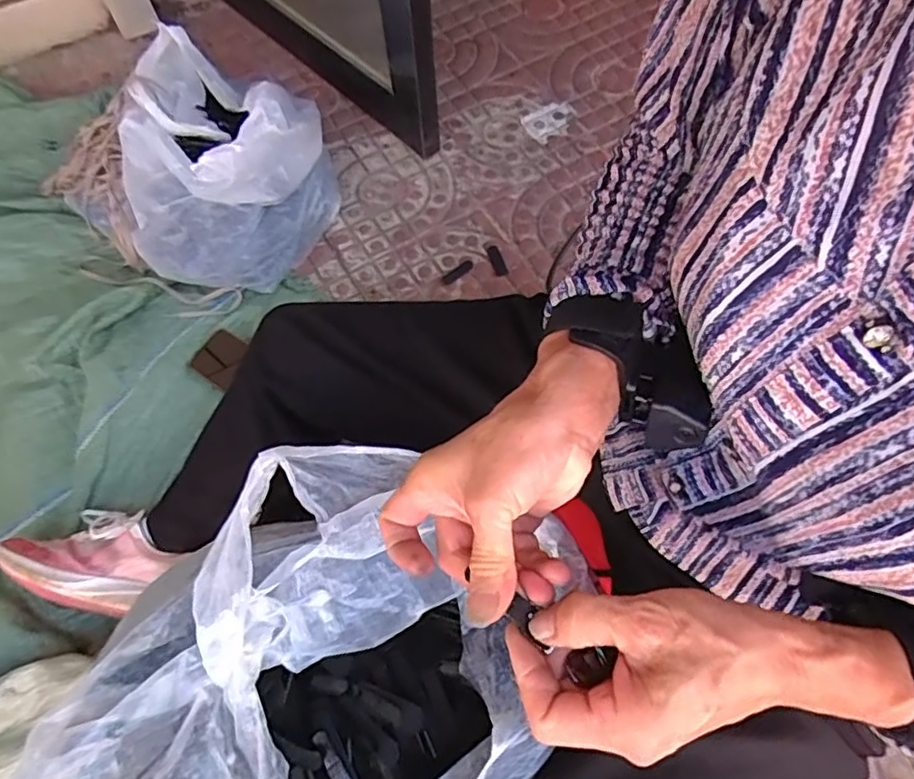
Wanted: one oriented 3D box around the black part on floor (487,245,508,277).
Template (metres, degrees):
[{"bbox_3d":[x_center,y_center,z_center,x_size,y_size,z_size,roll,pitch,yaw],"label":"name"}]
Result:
[{"bbox_3d":[0.064,-0.206,0.973,0.020,0.006,0.059,-19,66,-5],"label":"black part on floor"}]

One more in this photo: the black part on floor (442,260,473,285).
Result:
[{"bbox_3d":[0.001,-0.186,0.963,0.057,0.004,0.018,-38,69,-13],"label":"black part on floor"}]

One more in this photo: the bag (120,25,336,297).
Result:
[{"bbox_3d":[-0.346,-0.376,0.939,0.270,0.224,0.419,-2,64,1],"label":"bag"}]

